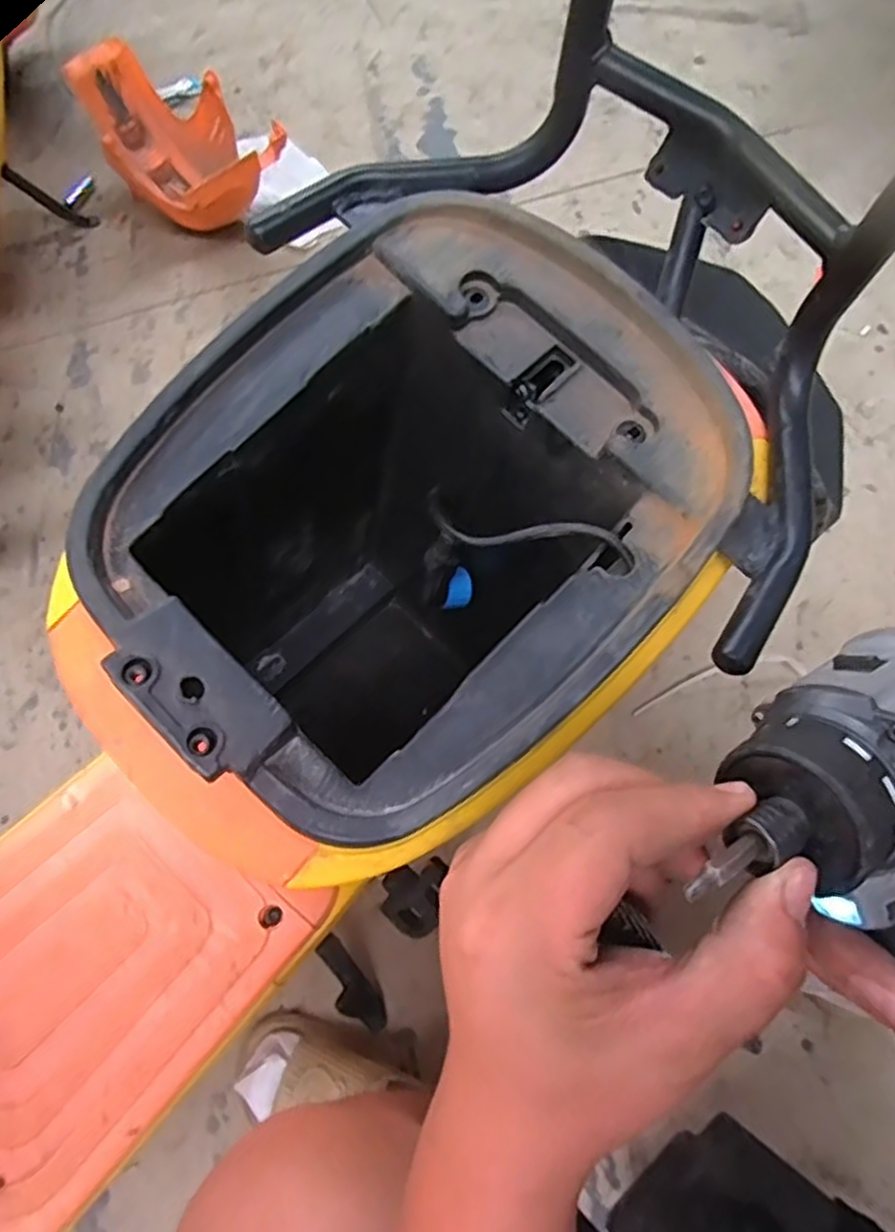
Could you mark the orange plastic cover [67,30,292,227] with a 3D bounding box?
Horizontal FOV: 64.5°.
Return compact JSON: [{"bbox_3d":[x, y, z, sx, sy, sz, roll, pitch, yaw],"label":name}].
[{"bbox_3d":[-0.490,-0.837,1.283,0.235,0.161,0.454,-38,69,-13],"label":"orange plastic cover"}]

